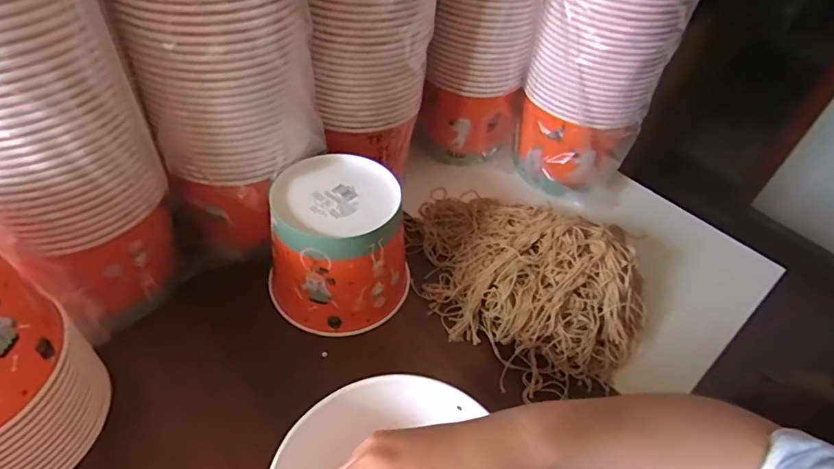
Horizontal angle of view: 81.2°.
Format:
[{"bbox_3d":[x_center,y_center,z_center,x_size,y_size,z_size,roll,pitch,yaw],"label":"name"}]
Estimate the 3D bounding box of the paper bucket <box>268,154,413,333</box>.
[{"bbox_3d":[-0.084,0.010,0.531,0.146,0.128,0.145,0,46,-7],"label":"paper bucket"}]

